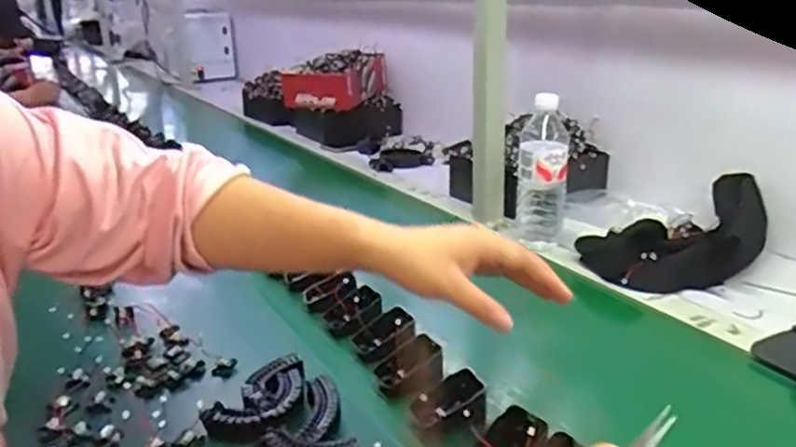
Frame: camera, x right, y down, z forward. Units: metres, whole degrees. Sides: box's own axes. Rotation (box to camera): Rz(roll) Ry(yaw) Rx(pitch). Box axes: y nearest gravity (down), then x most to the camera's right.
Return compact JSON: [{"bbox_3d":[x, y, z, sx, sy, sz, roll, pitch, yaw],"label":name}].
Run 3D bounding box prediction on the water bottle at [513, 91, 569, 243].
[{"bbox_3d":[0.210,-0.074,1.006,0.071,0.210,0.059,3,20,13],"label":"water bottle"}]

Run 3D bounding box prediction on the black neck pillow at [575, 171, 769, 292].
[{"bbox_3d":[0.413,0.014,0.953,0.288,0.079,0.161,-9,21,-19],"label":"black neck pillow"}]

